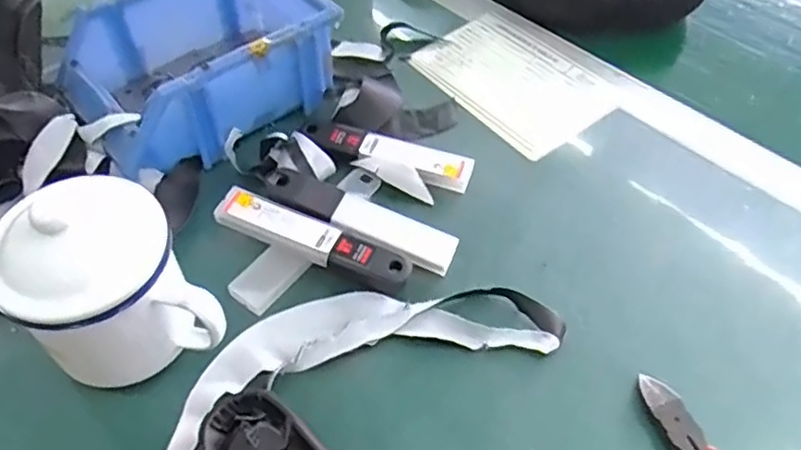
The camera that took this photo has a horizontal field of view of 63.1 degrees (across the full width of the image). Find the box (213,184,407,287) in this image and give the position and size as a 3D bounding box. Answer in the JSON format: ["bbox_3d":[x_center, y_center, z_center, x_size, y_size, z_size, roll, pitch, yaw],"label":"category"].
[{"bbox_3d":[-0.054,0.010,0.404,0.124,0.018,0.025,21,54,12],"label":"box"}]

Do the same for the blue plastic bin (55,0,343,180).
[{"bbox_3d":[-0.143,-0.122,0.472,0.181,0.067,0.122,-33,61,-25],"label":"blue plastic bin"}]

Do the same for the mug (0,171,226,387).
[{"bbox_3d":[-0.148,0.036,0.331,0.083,0.104,0.079,-34,61,-26],"label":"mug"}]

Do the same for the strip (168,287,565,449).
[{"bbox_3d":[-0.032,0.069,0.363,0.241,0.024,0.088,-20,56,-18],"label":"strip"}]

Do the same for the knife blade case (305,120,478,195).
[{"bbox_3d":[-0.011,-0.051,0.462,0.123,0.011,0.033,18,53,10],"label":"knife blade case"}]

